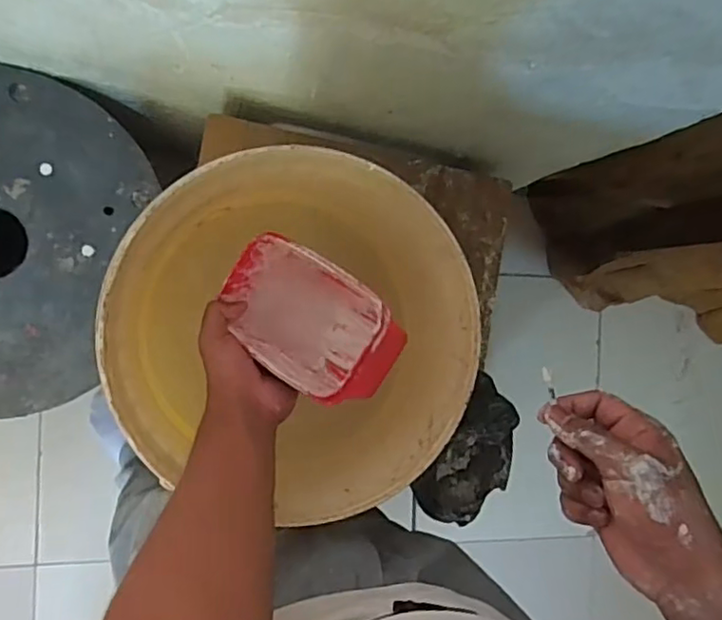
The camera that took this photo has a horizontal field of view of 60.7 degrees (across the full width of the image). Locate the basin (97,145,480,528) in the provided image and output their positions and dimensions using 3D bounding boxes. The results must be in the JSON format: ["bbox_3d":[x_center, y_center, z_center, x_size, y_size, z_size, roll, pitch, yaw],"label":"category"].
[{"bbox_3d":[-0.058,0.014,0.585,0.296,0.202,0.295,0,90,-12],"label":"basin"}]

